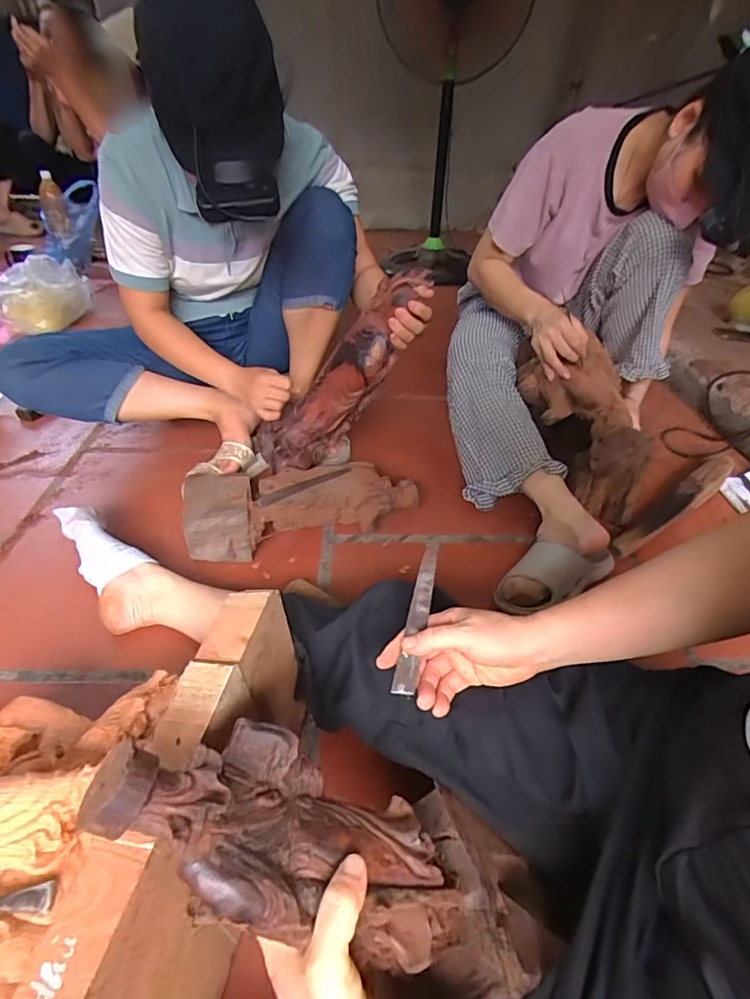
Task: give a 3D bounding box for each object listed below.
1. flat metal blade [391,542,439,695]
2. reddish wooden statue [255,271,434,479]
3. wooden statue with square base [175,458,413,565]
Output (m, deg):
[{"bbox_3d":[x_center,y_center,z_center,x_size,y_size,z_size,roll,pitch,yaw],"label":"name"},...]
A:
[{"bbox_3d":[0.041,0.107,0.469,0.019,0.006,0.141,16,67,1],"label":"flat metal blade"},{"bbox_3d":[-0.054,-0.199,0.874,0.118,0.425,0.115,28,31,-26],"label":"reddish wooden statue"},{"bbox_3d":[-0.114,0.011,0.850,0.377,0.102,0.130,-8,40,-12],"label":"wooden statue with square base"}]

